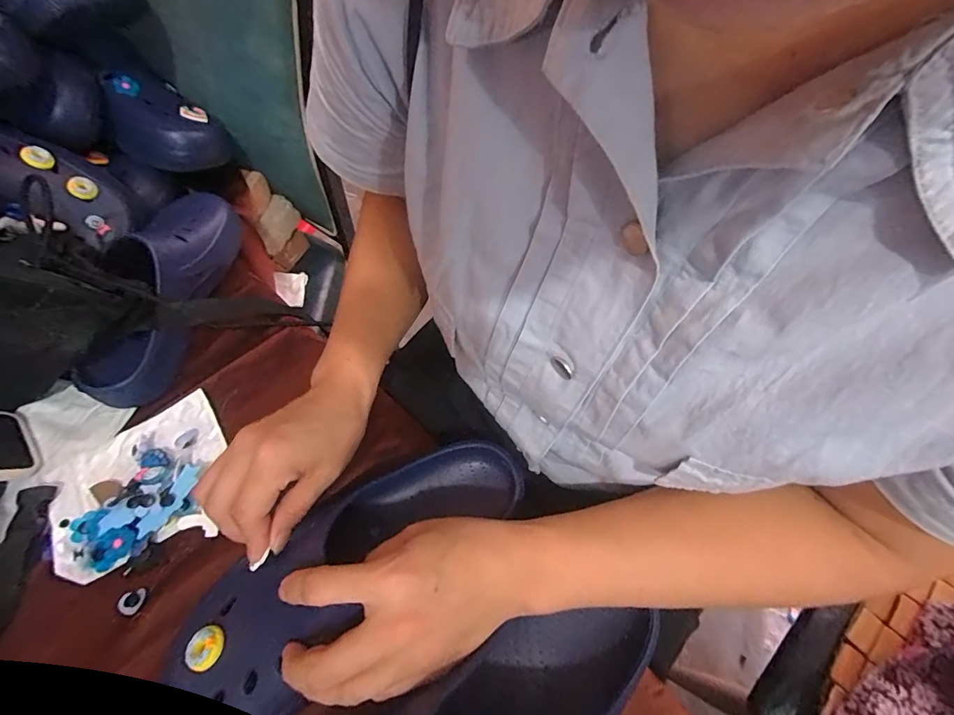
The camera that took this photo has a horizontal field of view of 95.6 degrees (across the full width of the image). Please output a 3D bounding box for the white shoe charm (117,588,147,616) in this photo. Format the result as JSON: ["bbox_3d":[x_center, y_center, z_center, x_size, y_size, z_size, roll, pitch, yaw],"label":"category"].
[{"bbox_3d":[-0.271,0.191,0.338,0.016,0.006,0.017,-7,60,-1],"label":"white shoe charm"}]

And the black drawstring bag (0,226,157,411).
[{"bbox_3d":[-0.422,-0.031,0.394,0.205,0.121,0.050,-38,37,-6],"label":"black drawstring bag"}]

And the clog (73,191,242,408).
[{"bbox_3d":[-0.338,-0.086,0.452,0.088,0.079,0.261,0,61,3],"label":"clog"}]

